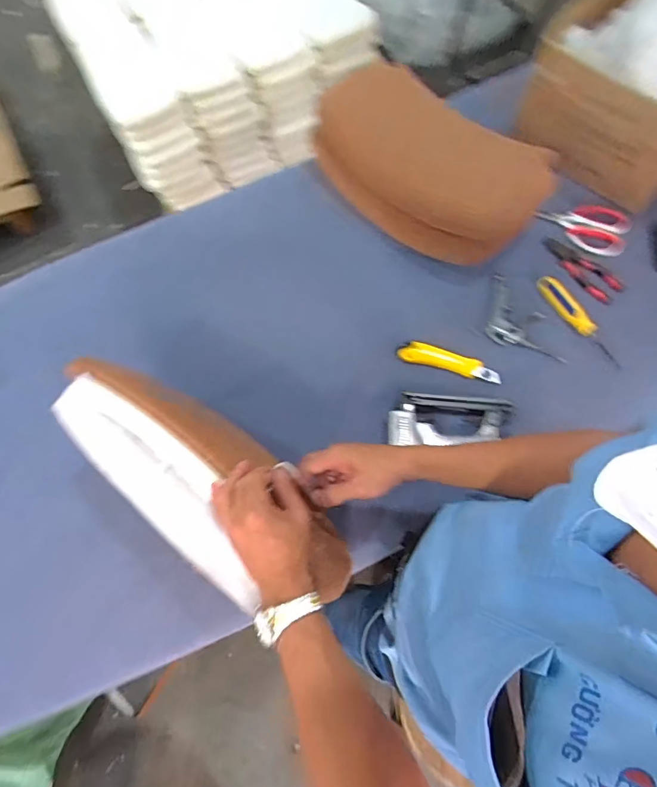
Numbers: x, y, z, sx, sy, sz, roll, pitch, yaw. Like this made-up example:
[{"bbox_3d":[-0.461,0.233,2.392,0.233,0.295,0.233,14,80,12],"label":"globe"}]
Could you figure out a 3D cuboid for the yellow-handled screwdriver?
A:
[{"bbox_3d":[0.423,-0.126,0.743,0.036,0.024,0.185,-35,72,-10],"label":"yellow-handled screwdriver"}]

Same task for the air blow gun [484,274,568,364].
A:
[{"bbox_3d":[0.340,-0.129,0.756,0.141,0.021,0.117,19,72,10],"label":"air blow gun"}]

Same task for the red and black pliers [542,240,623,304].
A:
[{"bbox_3d":[0.438,-0.218,0.779,0.152,0.012,0.050,42,77,16],"label":"red and black pliers"}]

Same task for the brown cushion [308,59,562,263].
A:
[{"bbox_3d":[0.166,-0.408,0.781,0.417,0.133,0.225,34,75,14],"label":"brown cushion"}]

